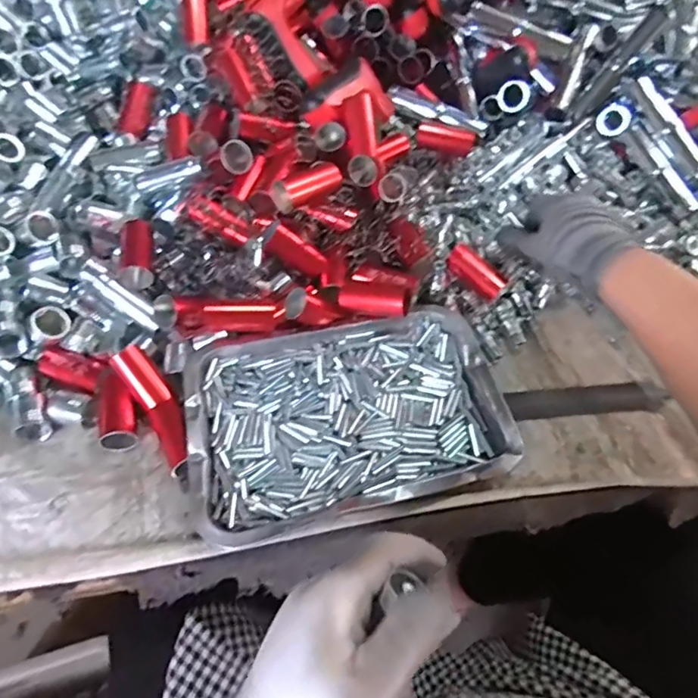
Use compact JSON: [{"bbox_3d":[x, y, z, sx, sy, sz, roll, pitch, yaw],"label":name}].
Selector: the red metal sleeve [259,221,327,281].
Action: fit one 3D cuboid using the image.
[{"bbox_3d":[-0.050,-0.095,0.510,0.065,0.025,0.021,34,55,-19],"label":"red metal sleeve"}]

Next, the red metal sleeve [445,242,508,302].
[{"bbox_3d":[0.120,-0.075,0.510,0.025,0.019,0.064,-31,61,-20],"label":"red metal sleeve"}]

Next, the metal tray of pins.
[{"bbox_3d":[-0.004,0.051,0.450,0.251,0.033,0.178,-11,56,-8],"label":"metal tray of pins"}]

